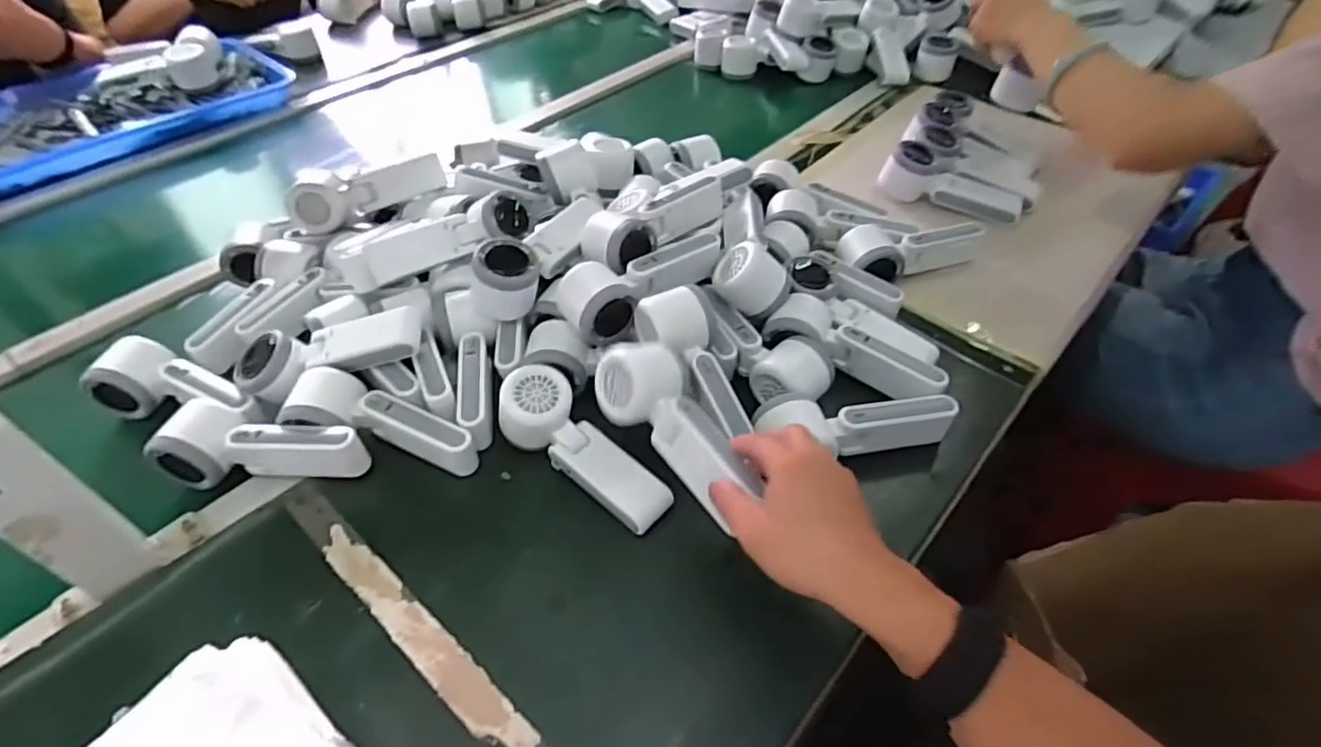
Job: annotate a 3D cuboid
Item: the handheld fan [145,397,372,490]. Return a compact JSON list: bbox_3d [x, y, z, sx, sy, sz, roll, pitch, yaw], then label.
[{"bbox_3d":[-0.318,0.054,0.526,0.162,0.046,0.058,-2,48,-1],"label":"handheld fan"}]

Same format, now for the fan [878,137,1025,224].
[{"bbox_3d":[0.355,-0.233,0.786,0.162,0.061,0.046,23,51,21],"label":"fan"}]

